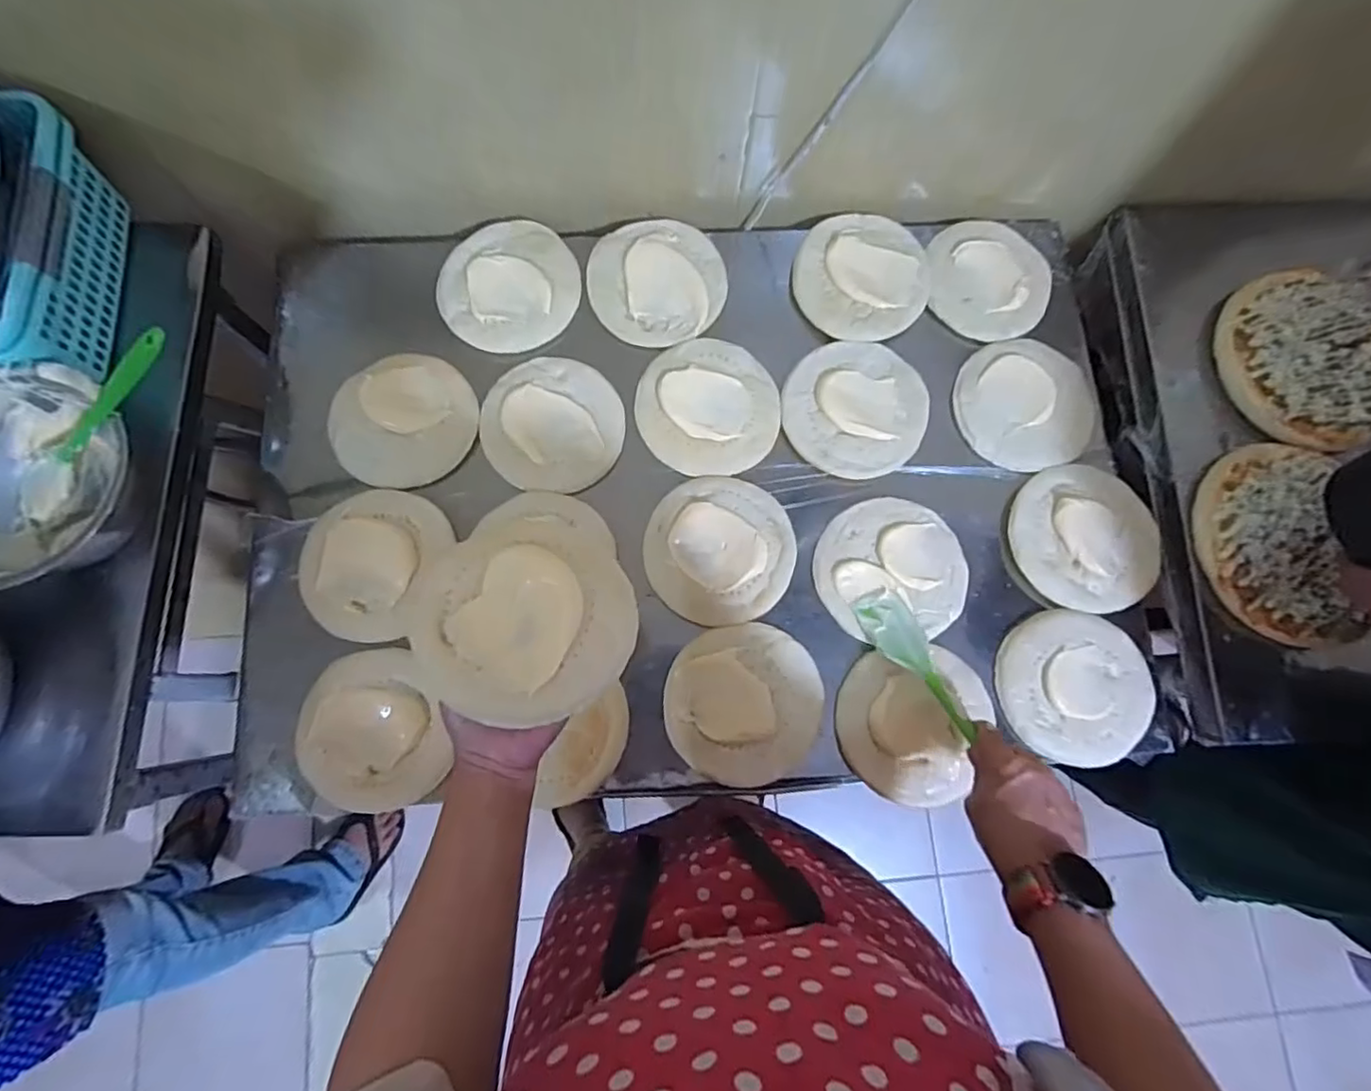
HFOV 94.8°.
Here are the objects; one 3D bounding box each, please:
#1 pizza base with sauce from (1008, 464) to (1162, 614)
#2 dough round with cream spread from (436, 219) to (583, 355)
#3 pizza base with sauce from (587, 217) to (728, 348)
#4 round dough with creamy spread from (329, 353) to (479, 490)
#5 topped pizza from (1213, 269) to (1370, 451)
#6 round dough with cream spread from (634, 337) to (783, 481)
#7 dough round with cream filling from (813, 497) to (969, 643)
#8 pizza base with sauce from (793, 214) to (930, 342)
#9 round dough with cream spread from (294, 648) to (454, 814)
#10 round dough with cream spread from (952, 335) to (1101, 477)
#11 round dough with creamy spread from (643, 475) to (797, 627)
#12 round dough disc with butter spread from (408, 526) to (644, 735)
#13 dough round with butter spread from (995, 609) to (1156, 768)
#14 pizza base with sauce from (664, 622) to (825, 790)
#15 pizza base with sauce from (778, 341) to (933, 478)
[{"bbox_3d":[0.410,-0.008,0.647,0.149,0.024,0.148,10,78,1],"label":"pizza base with sauce"},{"bbox_3d":[-0.190,-0.288,0.688,0.145,0.018,0.162,8,78,0],"label":"dough round with cream spread"},{"bbox_3d":[-0.030,-0.293,0.692,0.144,0.014,0.150,0,78,-1],"label":"pizza base with sauce"},{"bbox_3d":[-0.287,-0.129,0.641,0.130,0.013,0.139,0,78,-1],"label":"round dough with creamy spread"},{"bbox_3d":[0.679,-0.206,0.677,0.197,0.021,0.197,0,78,-1],"label":"topped pizza"},{"bbox_3d":[0.024,-0.147,0.664,0.149,0.025,0.142,0,78,-1],"label":"round dough with cream spread"},{"bbox_3d":[0.206,0.020,0.637,0.146,0.020,0.139,0,78,-1],"label":"dough round with cream filling"},{"bbox_3d":[0.196,-0.301,0.703,0.143,0.011,0.148,0,78,-1],"label":"pizza base with sauce"},{"bbox_3d":[-0.291,0.172,0.585,0.125,0.029,0.141,-11,79,-4],"label":"round dough with cream spread"},{"bbox_3d":[0.370,-0.153,0.681,0.146,0.021,0.145,0,78,-1],"label":"round dough with cream spread"},{"bbox_3d":[0.034,0.004,0.633,0.146,0.023,0.147,0,78,-1],"label":"round dough with creamy spread"},{"bbox_3d":[-0.107,0.052,0.418,0.141,0.038,0.119,10,78,1],"label":"round dough disc with butter spread"},{"bbox_3d":[0.380,0.137,0.616,0.142,0.019,0.143,3,78,-1],"label":"dough round with butter spread"},{"bbox_3d":[0.057,0.152,0.602,0.143,0.024,0.147,-6,78,-3],"label":"pizza base with sauce"},{"bbox_3d":[0.182,-0.146,0.676,0.150,0.015,0.150,0,78,-1],"label":"pizza base with sauce"}]

